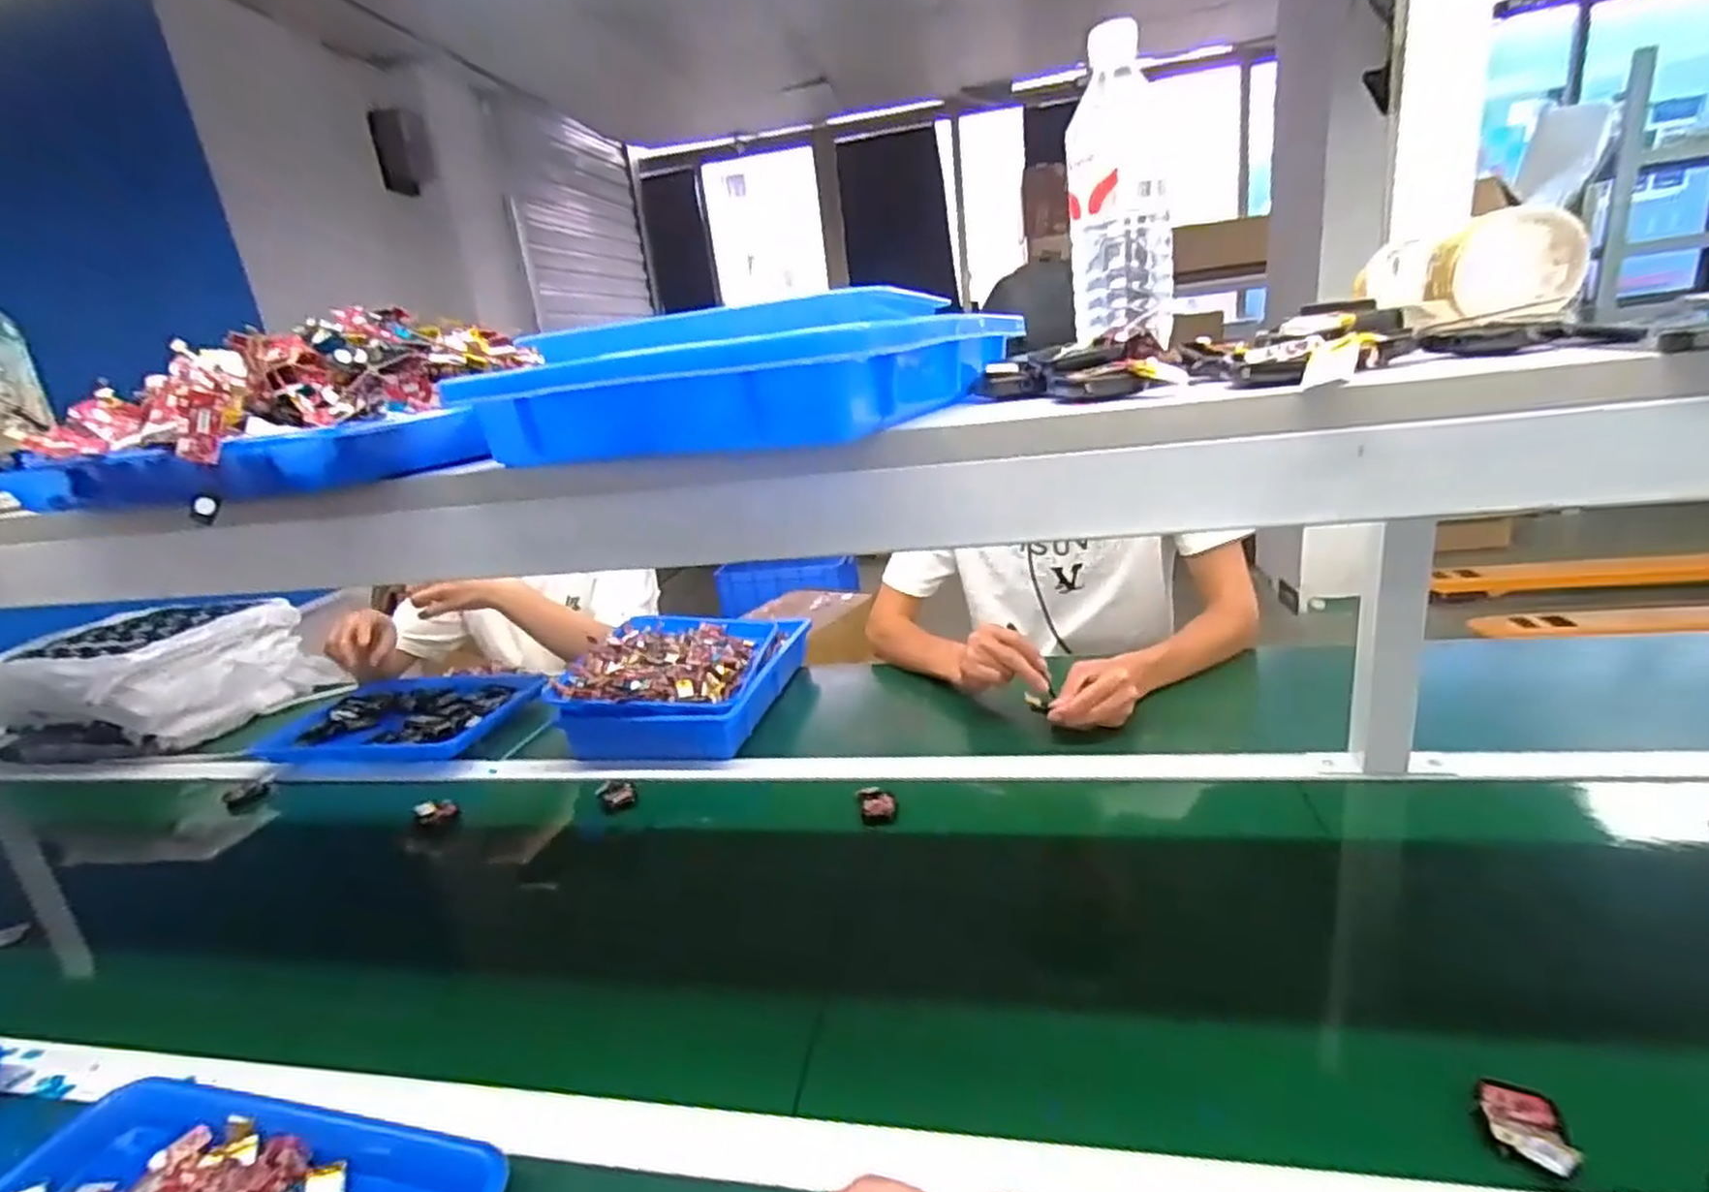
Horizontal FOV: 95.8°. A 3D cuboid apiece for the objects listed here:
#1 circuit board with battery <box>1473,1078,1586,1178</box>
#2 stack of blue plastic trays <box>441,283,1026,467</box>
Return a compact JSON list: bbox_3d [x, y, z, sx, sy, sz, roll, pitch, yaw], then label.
[{"bbox_3d":[0.371,0.291,0.426,0.036,0.017,0.059,2,20,29],"label":"circuit board with battery"},{"bbox_3d":[-0.045,-0.116,0.408,0.208,0.051,0.234,1,19,26],"label":"stack of blue plastic trays"}]

